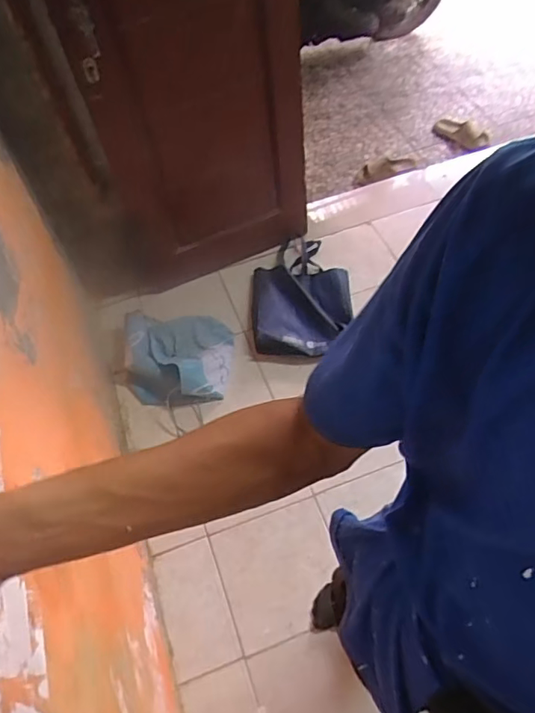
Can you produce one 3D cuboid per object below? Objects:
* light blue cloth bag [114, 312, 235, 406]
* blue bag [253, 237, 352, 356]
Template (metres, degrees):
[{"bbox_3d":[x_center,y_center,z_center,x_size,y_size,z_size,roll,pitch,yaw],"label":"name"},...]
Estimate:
[{"bbox_3d":[-0.295,-0.010,1.654,0.363,0.101,0.326,0,57,5],"label":"light blue cloth bag"},{"bbox_3d":[0.112,-0.213,1.761,0.308,0.067,0.473,-2,56,4],"label":"blue bag"}]

